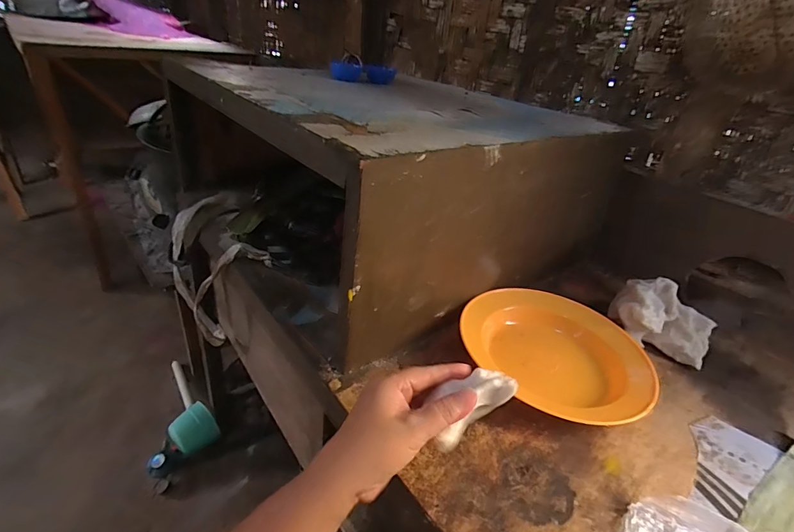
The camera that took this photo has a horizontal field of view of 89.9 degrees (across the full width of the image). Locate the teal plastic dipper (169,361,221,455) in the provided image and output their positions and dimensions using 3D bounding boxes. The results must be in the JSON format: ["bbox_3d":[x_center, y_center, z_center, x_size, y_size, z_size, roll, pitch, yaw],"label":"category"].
[{"bbox_3d":[-0.649,0.382,1.170,0.114,0.092,0.358,-21,41,-39],"label":"teal plastic dipper"}]

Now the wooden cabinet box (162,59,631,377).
[{"bbox_3d":[-0.067,-0.172,0.681,0.507,0.252,0.634,-19,40,-37],"label":"wooden cabinet box"}]

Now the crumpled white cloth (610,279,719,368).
[{"bbox_3d":[0.361,0.072,0.538,0.117,0.069,0.083,13,31,9],"label":"crumpled white cloth"}]

